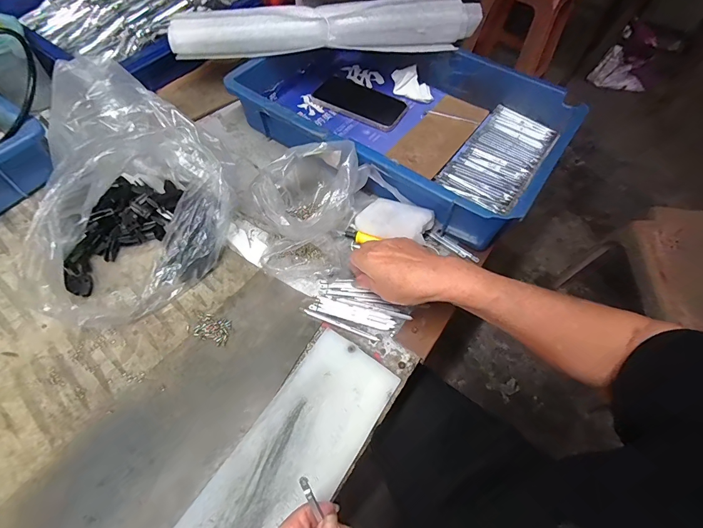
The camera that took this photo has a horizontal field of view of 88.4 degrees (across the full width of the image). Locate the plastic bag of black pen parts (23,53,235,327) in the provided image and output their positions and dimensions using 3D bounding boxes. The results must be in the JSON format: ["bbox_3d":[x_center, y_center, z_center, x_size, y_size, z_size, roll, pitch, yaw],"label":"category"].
[{"bbox_3d":[-0.246,-0.086,0.405,0.197,0.132,0.240,-24,64,-17],"label":"plastic bag of black pen parts"}]

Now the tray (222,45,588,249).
[{"bbox_3d":[0.067,-0.217,0.527,0.430,0.086,0.273,32,62,14],"label":"tray"}]

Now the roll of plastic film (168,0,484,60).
[{"bbox_3d":[-0.034,-0.341,0.521,0.437,0.061,0.058,-7,60,-8],"label":"roll of plastic film"}]

